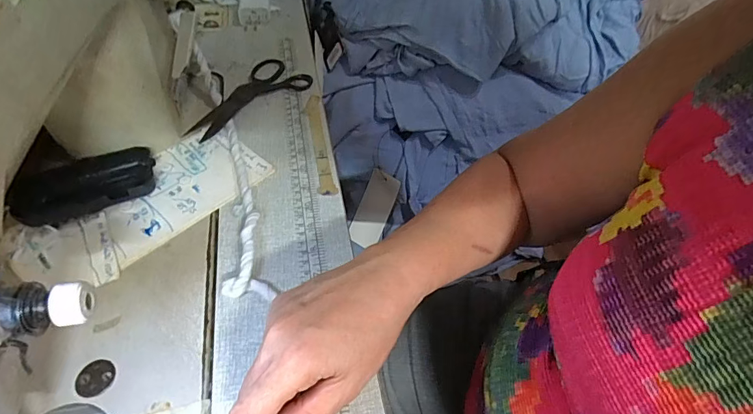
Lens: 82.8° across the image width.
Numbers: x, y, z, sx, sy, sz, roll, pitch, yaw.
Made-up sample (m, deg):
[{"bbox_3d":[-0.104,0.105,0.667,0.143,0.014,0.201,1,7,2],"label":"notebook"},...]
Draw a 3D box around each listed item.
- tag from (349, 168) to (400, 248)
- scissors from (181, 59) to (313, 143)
[{"bbox_3d":[-0.004,0.004,0.619,0.049,0.115,0.008,33,26,22],"label":"tag"},{"bbox_3d":[-0.154,-0.133,0.493,0.074,0.014,0.160,38,57,24],"label":"scissors"}]

